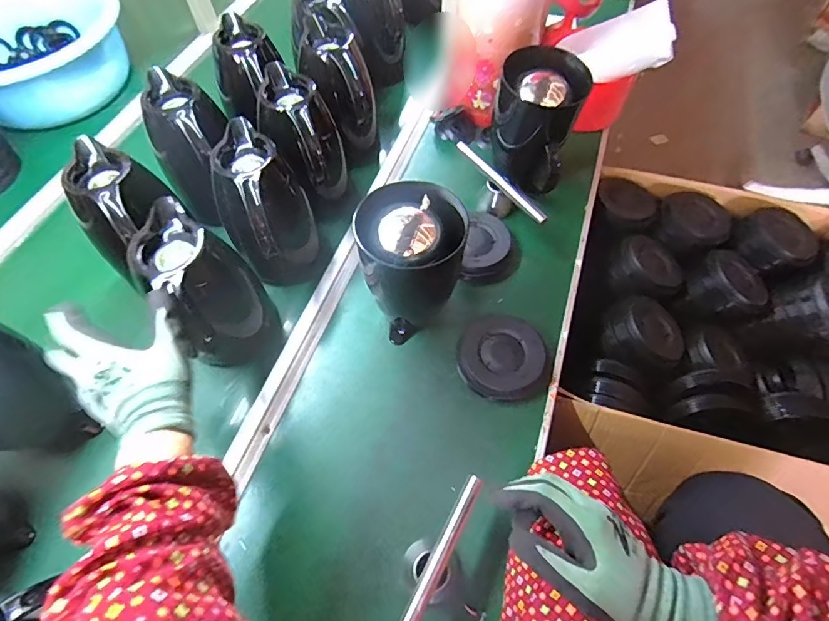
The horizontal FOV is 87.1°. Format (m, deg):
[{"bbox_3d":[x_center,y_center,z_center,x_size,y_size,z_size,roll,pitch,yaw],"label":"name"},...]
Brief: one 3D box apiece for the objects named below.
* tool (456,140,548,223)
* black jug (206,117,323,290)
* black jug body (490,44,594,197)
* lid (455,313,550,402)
[{"bbox_3d":[0.132,-0.193,0.710,0.027,0.066,0.195,-32,64,-16],"label":"tool"},{"bbox_3d":[-0.197,-0.125,0.605,0.113,0.196,0.149,-29,63,-15],"label":"black jug"},{"bbox_3d":[0.187,-0.292,0.693,0.124,0.193,0.118,11,61,7],"label":"black jug body"},{"bbox_3d":[0.120,0.061,0.592,0.118,0.020,0.119,-1,60,1],"label":"lid"}]

